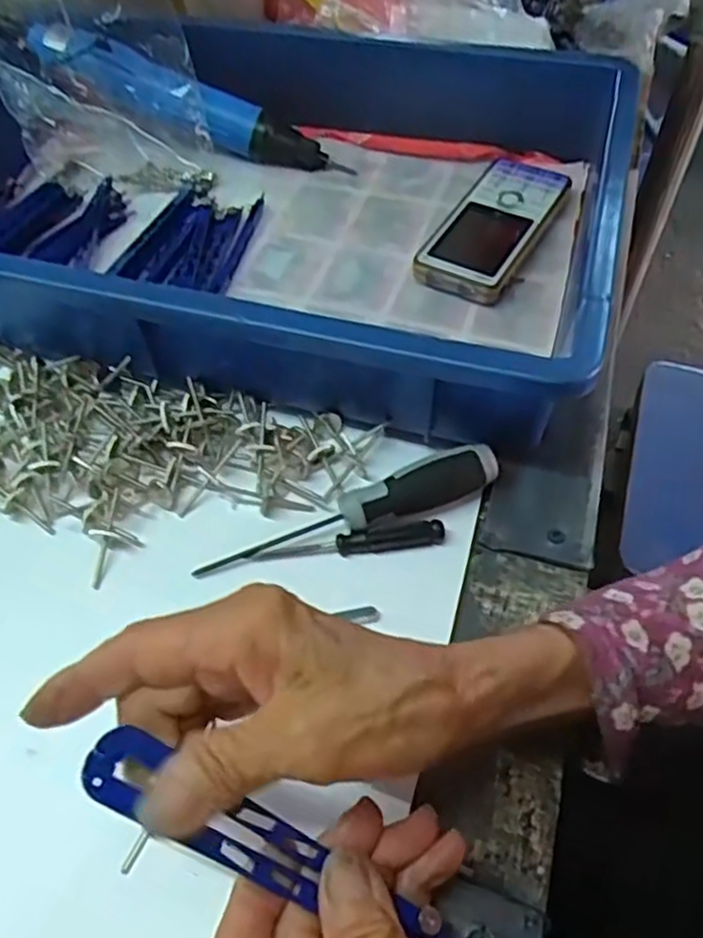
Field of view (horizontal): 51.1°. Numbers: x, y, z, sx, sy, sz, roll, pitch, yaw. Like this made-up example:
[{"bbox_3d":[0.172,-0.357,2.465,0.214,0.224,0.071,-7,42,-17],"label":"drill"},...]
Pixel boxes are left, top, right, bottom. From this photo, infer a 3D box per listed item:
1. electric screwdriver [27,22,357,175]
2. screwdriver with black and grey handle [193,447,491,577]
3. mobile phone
[{"bbox_3d":[-0.111,-0.251,0.507,0.218,0.029,0.032,21,54,-9],"label":"electric screwdriver"},{"bbox_3d":[0.000,0.020,0.343,0.145,0.023,0.018,-16,54,-10],"label":"screwdriver with black and grey handle"},{"bbox_3d":[0.089,-0.151,0.459,0.055,0.020,0.125,24,58,19],"label":"mobile phone"}]

